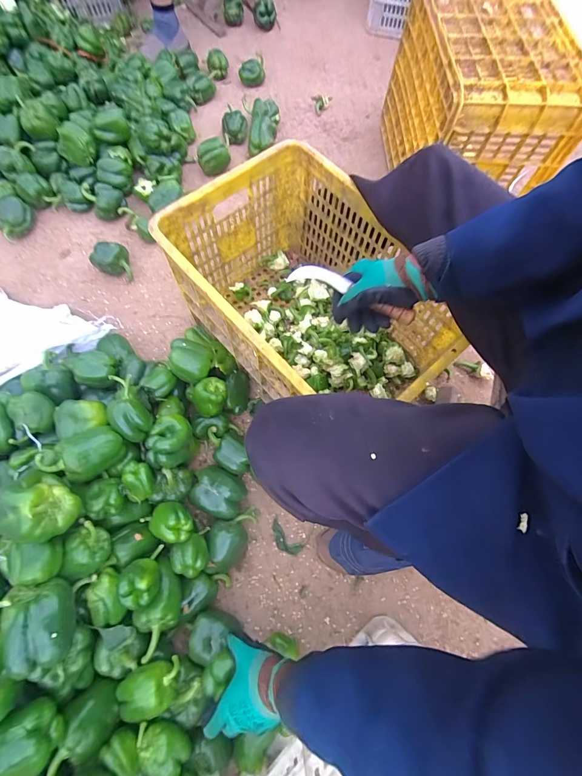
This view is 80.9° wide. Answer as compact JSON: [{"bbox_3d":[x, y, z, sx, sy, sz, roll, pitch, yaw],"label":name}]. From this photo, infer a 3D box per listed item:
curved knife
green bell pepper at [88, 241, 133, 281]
[{"bbox_3d":[0.083,-0.126,0.468,0.178,0.017,0.035,27,71,3],"label":"curved knife"},{"bbox_3d":[-0.438,-0.311,0.837,0.081,0.075,0.066,0,70,-3],"label":"green bell pepper"}]

